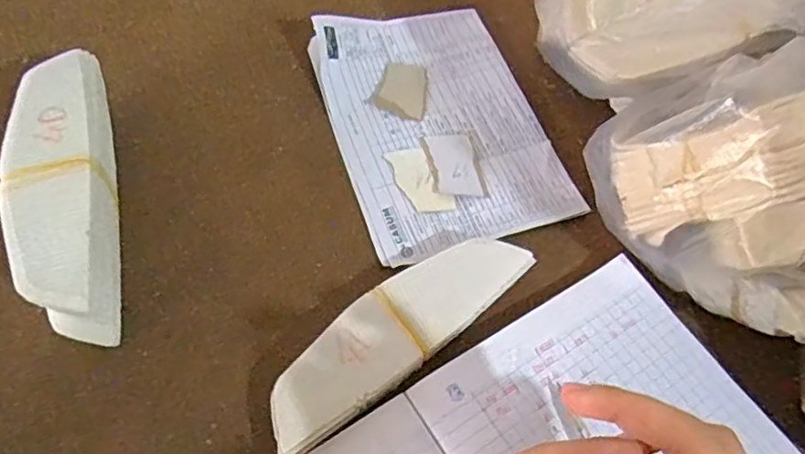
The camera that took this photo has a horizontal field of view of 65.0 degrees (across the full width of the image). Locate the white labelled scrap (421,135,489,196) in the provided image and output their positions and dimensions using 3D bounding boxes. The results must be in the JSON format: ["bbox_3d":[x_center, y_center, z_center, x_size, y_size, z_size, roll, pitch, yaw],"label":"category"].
[{"bbox_3d":[0.038,-0.045,0.449,0.036,0.004,0.055,-7,60,-9],"label":"white labelled scrap"}]

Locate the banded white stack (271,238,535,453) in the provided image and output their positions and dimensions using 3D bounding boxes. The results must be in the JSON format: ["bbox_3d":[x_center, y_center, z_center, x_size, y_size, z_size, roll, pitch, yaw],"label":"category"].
[{"bbox_3d":[-0.004,0.060,0.367,0.174,0.021,0.050,-36,68,-23],"label":"banded white stack"}]

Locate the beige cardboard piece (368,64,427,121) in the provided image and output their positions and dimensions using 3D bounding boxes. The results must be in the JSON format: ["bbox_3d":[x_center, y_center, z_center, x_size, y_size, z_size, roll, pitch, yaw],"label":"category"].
[{"bbox_3d":[0.001,-0.107,0.482,0.040,0.004,0.049,16,59,5],"label":"beige cardboard piece"}]

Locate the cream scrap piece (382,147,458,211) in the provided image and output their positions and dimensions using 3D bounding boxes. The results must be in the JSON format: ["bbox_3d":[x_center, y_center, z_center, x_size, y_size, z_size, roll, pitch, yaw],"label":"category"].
[{"bbox_3d":[0.012,-0.033,0.439,0.029,0.004,0.058,-22,63,-17],"label":"cream scrap piece"}]

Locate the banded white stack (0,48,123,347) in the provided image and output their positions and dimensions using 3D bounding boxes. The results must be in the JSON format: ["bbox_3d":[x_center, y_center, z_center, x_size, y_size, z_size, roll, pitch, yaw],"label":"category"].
[{"bbox_3d":[-0.197,-0.016,0.373,0.051,0.066,0.171,-13,61,-12],"label":"banded white stack"}]

